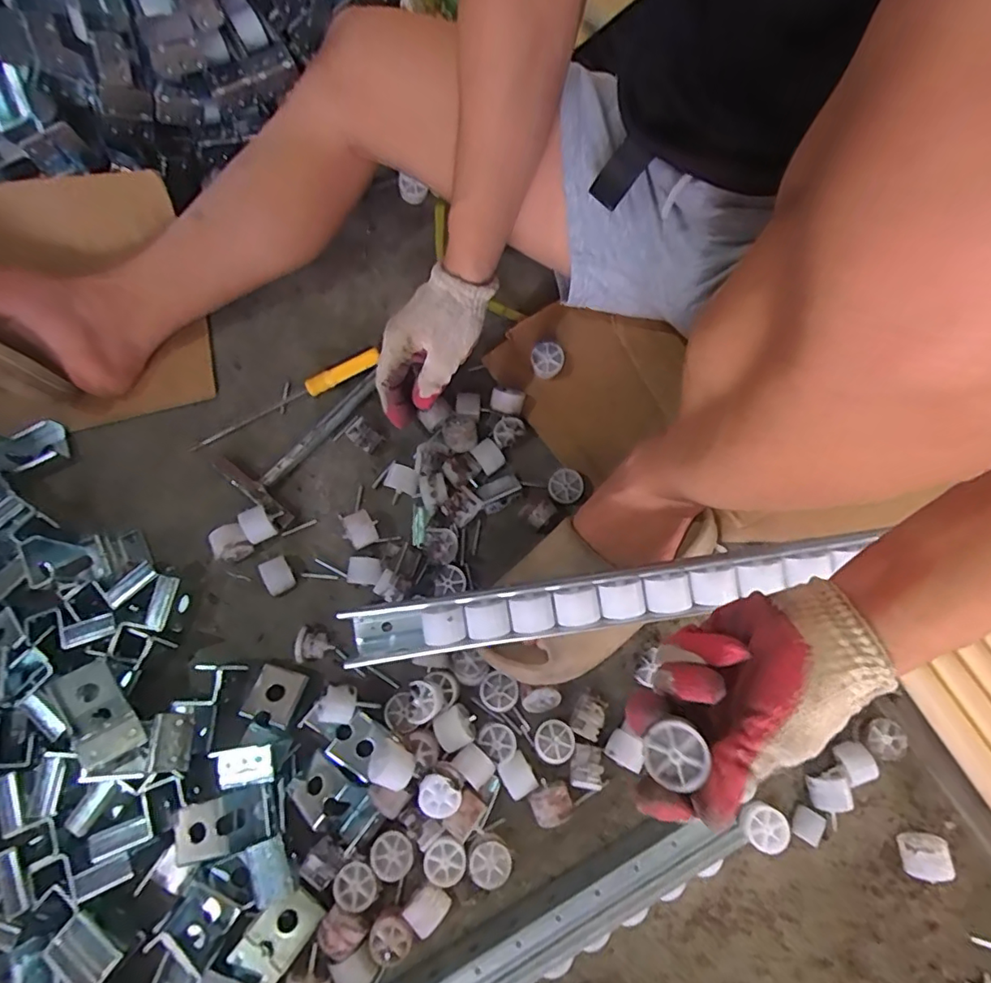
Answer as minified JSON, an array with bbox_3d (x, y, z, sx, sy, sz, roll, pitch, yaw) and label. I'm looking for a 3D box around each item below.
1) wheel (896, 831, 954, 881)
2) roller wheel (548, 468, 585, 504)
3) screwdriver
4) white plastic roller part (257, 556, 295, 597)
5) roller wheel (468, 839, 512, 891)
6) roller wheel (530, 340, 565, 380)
[{"bbox_3d":[0.363,0.308,0.462,0.032,0.030,0.029,-1,74,1],"label":"wheel"},{"bbox_3d":[0.071,-0.004,0.556,0.033,0.019,0.034,0,74,1],"label":"roller wheel"},{"bbox_3d":[-0.227,-0.101,0.588,0.215,0.016,0.015,-25,75,-6],"label":"screwdriver"},{"bbox_3d":[-0.215,0.082,0.539,0.026,0.018,0.035,-31,76,-7],"label":"white plastic roller part"},{"bbox_3d":[-0.004,0.315,0.467,0.035,0.025,0.034,0,74,1],"label":"roller wheel"},{"bbox_3d":[0.054,-0.140,0.581,0.036,0.016,0.036,0,97,2],"label":"roller wheel"}]

